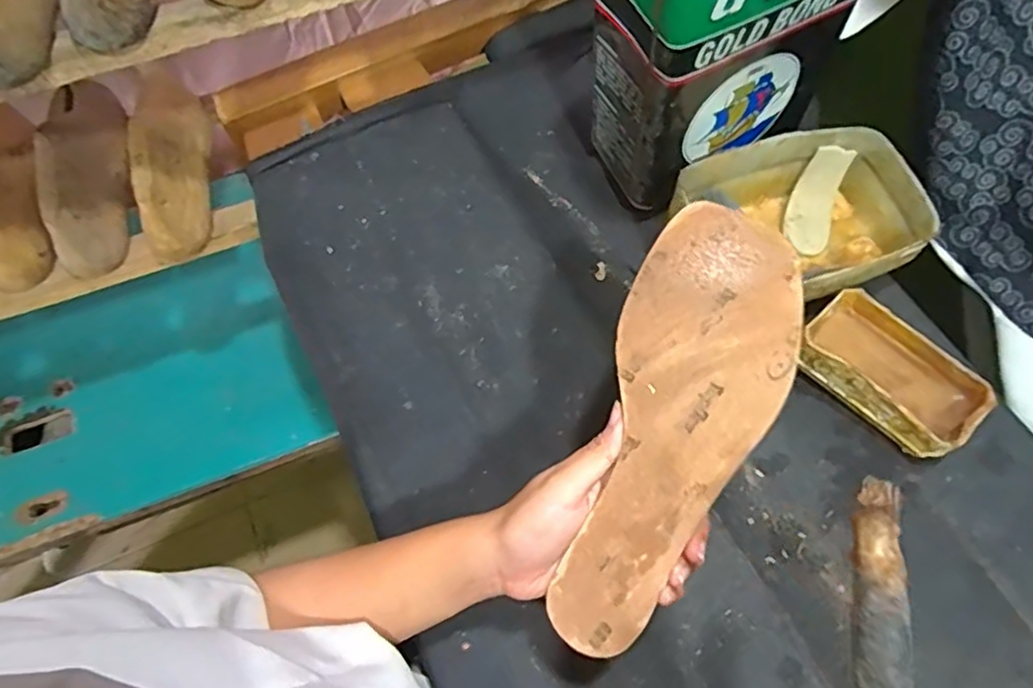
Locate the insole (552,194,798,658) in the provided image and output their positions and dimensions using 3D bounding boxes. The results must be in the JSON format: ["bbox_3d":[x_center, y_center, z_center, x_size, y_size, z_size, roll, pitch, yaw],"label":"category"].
[{"bbox_3d":[0.078,0.049,0.325,0.082,0.020,0.234,20,94,12],"label":"insole"}]

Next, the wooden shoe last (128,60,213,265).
[{"bbox_3d":[-0.337,-0.194,0.613,0.059,0.079,0.234,-15,65,-6],"label":"wooden shoe last"}]

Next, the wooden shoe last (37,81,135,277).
[{"bbox_3d":[-0.417,-0.178,0.605,0.072,0.073,0.226,-20,66,-9],"label":"wooden shoe last"}]

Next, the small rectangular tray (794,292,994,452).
[{"bbox_3d":[0.277,0.022,0.479,0.079,0.040,0.128,-42,70,-15],"label":"small rectangular tray"}]

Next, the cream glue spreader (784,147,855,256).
[{"bbox_3d":[0.251,-0.120,0.537,0.036,0.021,0.088,18,93,11],"label":"cream glue spreader"}]

